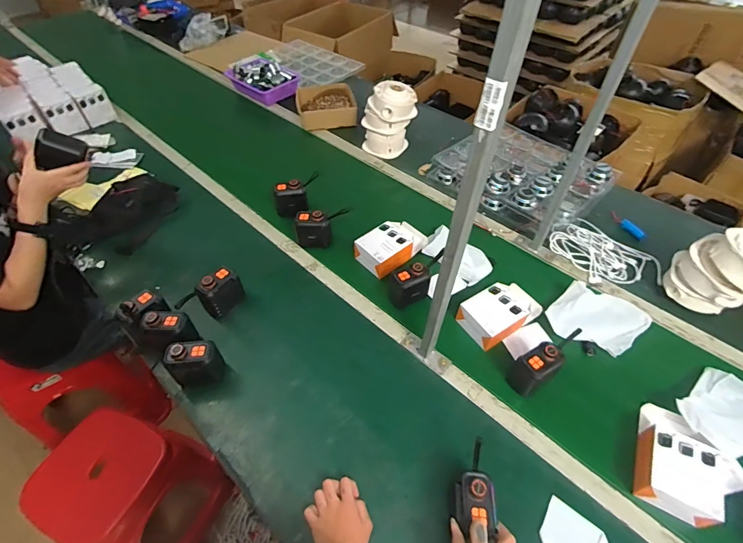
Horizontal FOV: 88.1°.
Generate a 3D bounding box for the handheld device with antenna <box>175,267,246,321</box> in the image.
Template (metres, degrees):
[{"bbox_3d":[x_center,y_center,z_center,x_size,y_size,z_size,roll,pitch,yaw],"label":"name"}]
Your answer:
[{"bbox_3d":[-0.344,0.062,0.840,0.054,0.103,0.136,31,54,22],"label":"handheld device with antenna"}]

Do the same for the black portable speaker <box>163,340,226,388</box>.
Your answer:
[{"bbox_3d":[-0.335,0.177,0.739,0.093,0.100,0.057,-7,49,-8],"label":"black portable speaker"}]

